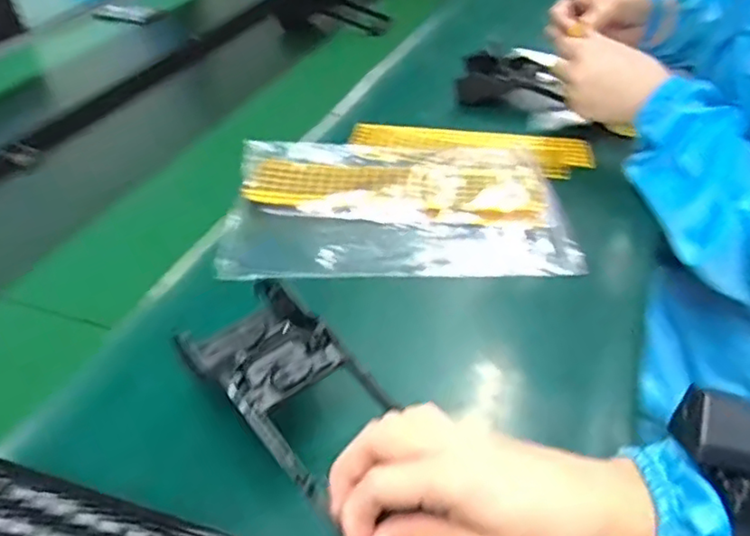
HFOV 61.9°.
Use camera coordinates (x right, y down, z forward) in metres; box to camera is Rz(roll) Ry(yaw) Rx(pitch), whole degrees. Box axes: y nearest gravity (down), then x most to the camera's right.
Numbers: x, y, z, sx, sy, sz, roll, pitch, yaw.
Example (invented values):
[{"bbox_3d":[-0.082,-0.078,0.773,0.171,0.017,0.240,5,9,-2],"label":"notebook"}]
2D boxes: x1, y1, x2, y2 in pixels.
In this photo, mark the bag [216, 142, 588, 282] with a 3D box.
[{"bbox_3d":[0.018,-0.066,0.568,0.291,0.022,0.194,-2,38,2],"label":"bag"}]

